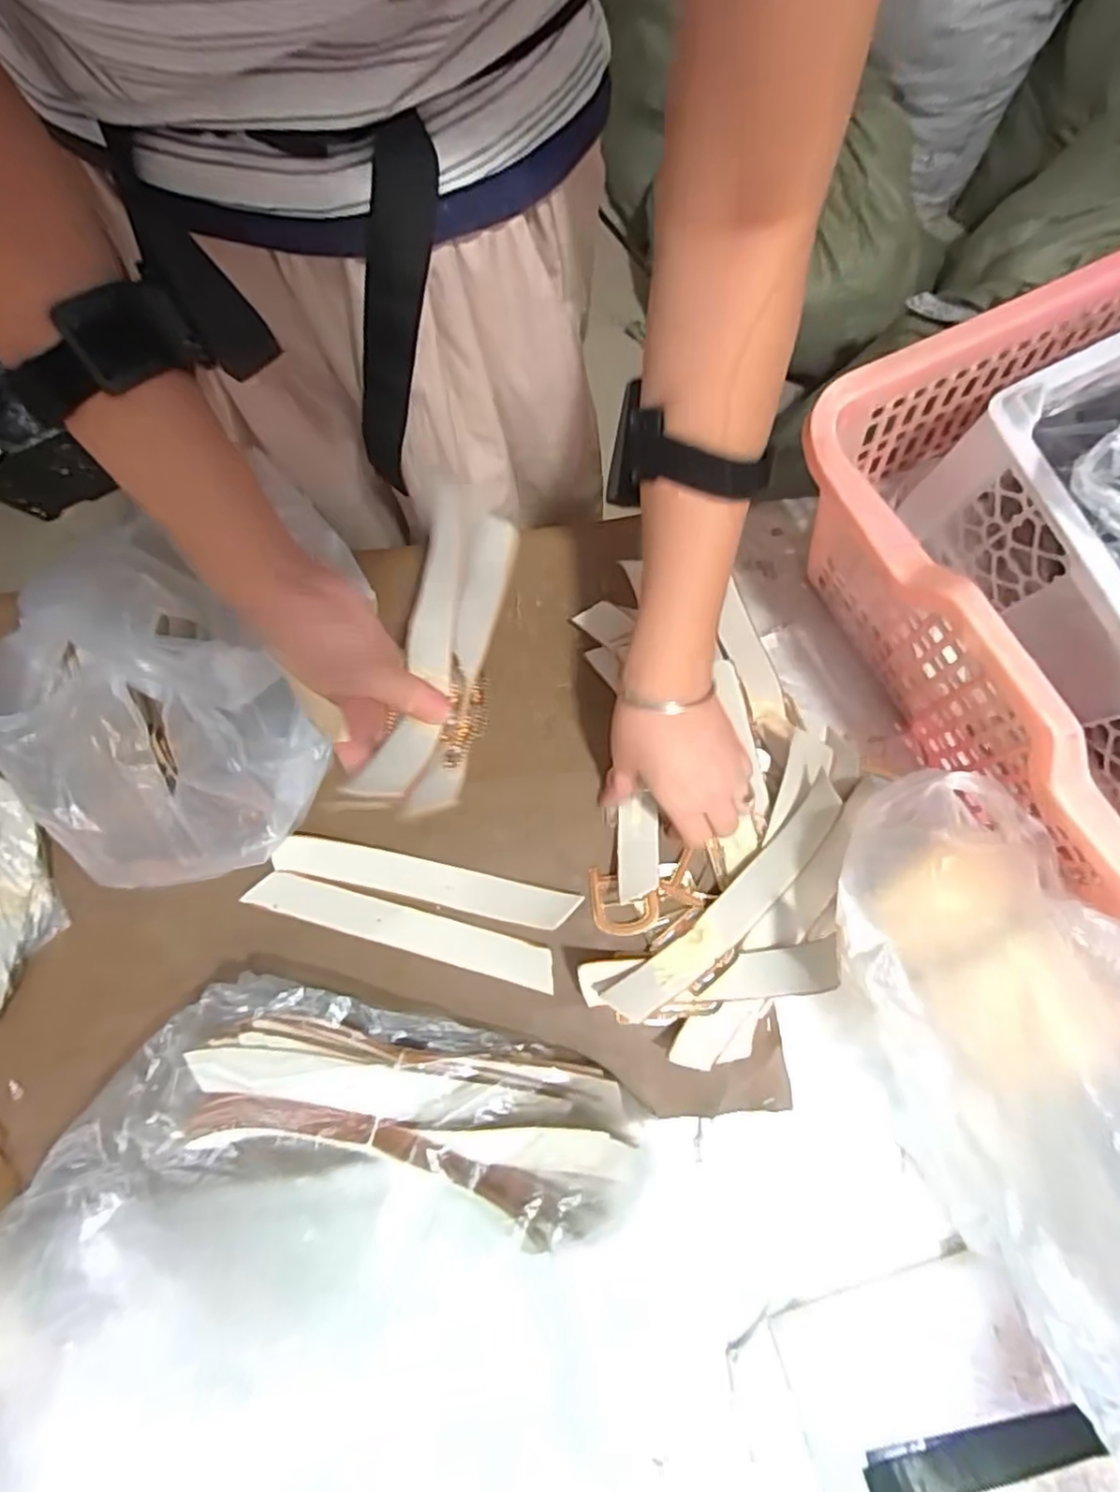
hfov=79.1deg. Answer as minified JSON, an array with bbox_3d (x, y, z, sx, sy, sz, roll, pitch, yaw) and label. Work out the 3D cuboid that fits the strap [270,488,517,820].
[{"bbox_3d":[-0.071,-0.056,0.402,0.056,0.038,0.195,8,71,3],"label":"strap"}]

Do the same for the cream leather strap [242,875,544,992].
[{"bbox_3d":[-0.116,0.133,0.494,0.225,0.011,0.029,15,75,4],"label":"cream leather strap"}]

